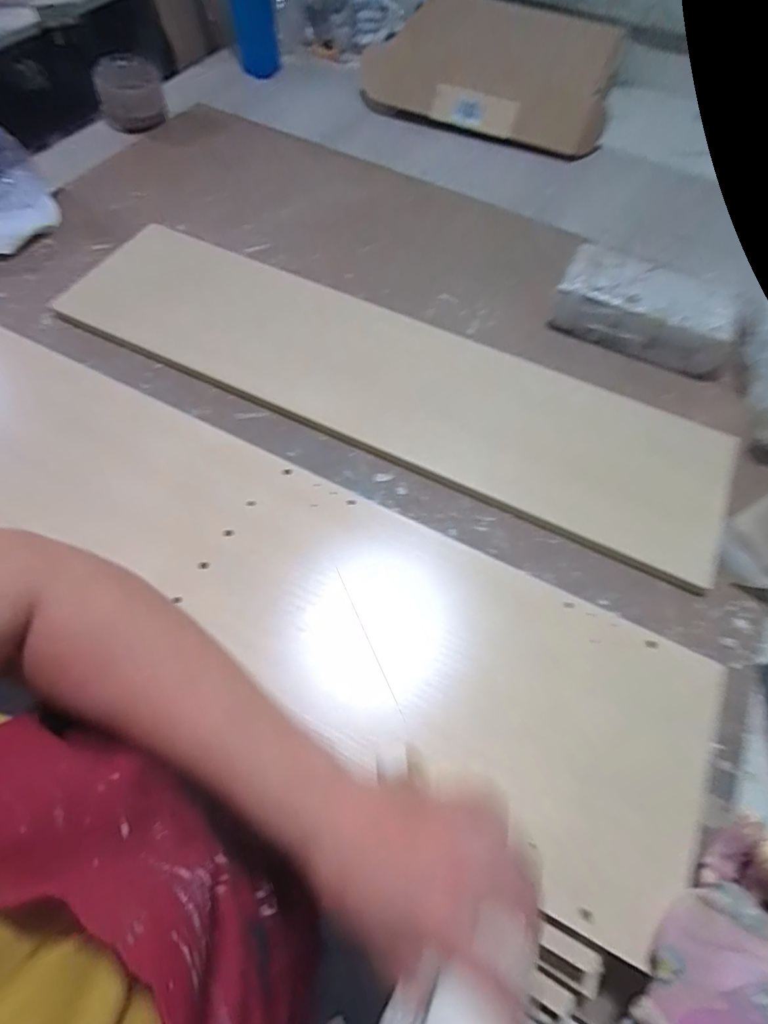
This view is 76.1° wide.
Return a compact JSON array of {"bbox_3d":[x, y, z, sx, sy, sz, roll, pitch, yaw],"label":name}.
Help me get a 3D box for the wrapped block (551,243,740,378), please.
[{"bbox_3d":[0.319,-0.246,0.607,0.207,0.070,0.093,22,63,9],"label":"wrapped block"}]

